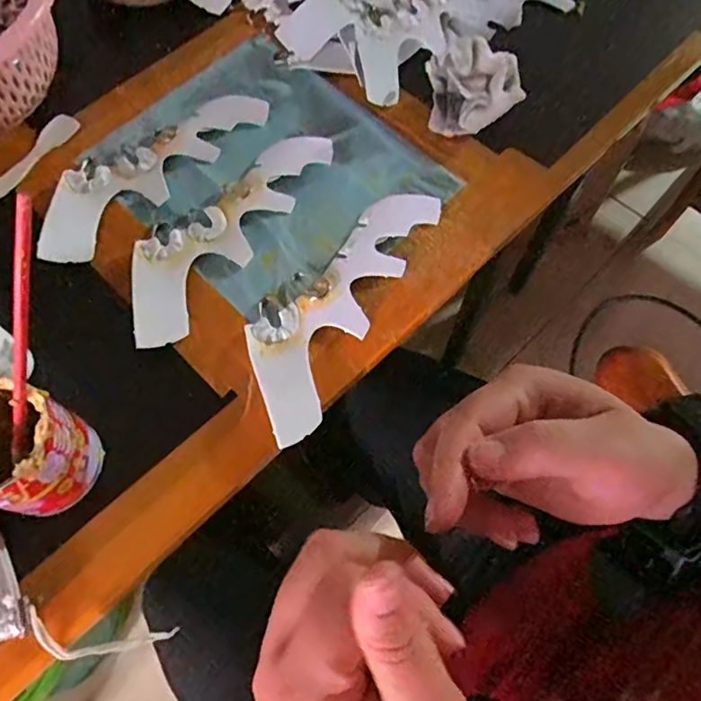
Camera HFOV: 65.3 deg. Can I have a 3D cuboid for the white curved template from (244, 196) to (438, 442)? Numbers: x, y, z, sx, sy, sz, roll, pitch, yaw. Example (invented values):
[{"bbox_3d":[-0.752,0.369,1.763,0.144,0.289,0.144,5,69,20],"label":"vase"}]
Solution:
[{"bbox_3d":[-0.013,-0.042,0.392,0.072,0.009,0.214,26,69,12],"label":"white curved template"}]

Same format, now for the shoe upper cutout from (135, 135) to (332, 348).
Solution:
[{"bbox_3d":[-0.100,-0.100,0.413,0.072,0.014,0.213,31,69,13],"label":"shoe upper cutout"}]

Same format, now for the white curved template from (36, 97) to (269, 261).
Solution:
[{"bbox_3d":[-0.164,-0.152,0.440,0.068,0.007,0.208,41,72,17],"label":"white curved template"}]

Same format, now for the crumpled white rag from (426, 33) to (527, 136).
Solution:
[{"bbox_3d":[0.102,-0.215,0.443,0.076,0.050,0.059,-9,66,-4],"label":"crumpled white rag"}]

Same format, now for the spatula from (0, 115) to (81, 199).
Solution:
[{"bbox_3d":[-0.259,-0.159,0.446,0.024,0.004,0.094,23,68,10],"label":"spatula"}]

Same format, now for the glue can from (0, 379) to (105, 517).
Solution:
[{"bbox_3d":[-0.189,0.056,0.307,0.065,0.064,0.060,0,66,0],"label":"glue can"}]

